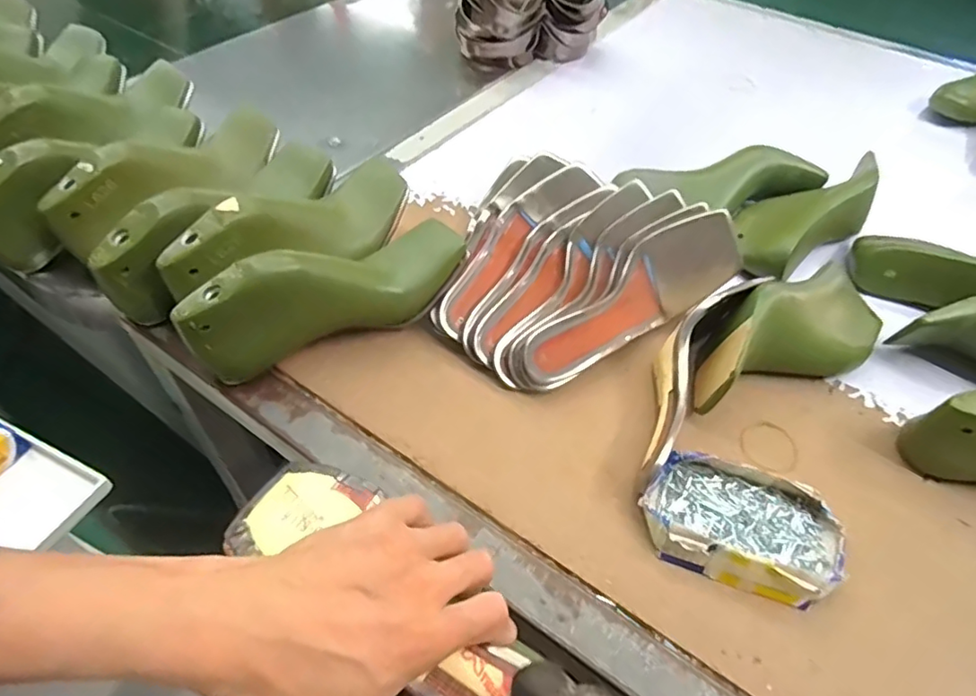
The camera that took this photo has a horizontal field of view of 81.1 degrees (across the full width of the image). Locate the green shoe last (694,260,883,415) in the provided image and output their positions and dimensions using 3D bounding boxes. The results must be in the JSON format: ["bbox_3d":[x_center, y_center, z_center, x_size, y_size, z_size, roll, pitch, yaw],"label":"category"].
[{"bbox_3d":[0.264,-0.010,0.488,0.218,0.075,0.080,-24,56,-24],"label":"green shoe last"}]

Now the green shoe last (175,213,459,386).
[{"bbox_3d":[-0.125,-0.044,0.462,0.225,0.087,0.071,-30,59,-27],"label":"green shoe last"}]

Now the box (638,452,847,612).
[{"bbox_3d":[0.179,0.119,0.403,0.131,0.027,0.091,17,50,8],"label":"box"}]

